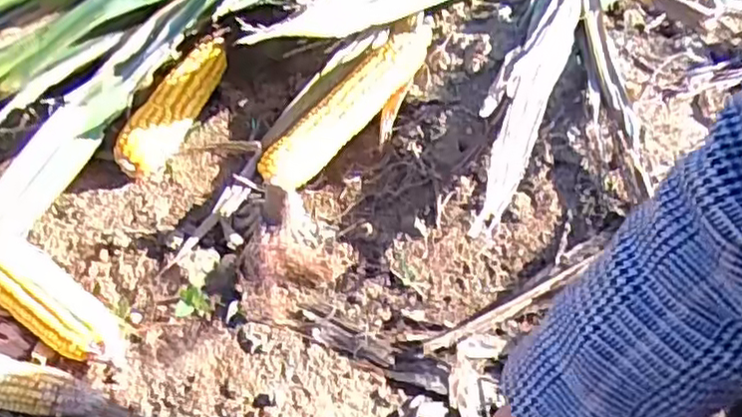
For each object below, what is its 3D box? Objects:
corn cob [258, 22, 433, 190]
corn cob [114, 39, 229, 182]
[{"bbox_3d":[-0.015,-0.109,0.730,0.246,0.054,0.052,-45,62,-10],"label":"corn cob"},{"bbox_3d":[-0.210,-0.119,0.754,0.052,0.054,0.215,11,48,5],"label":"corn cob"}]

